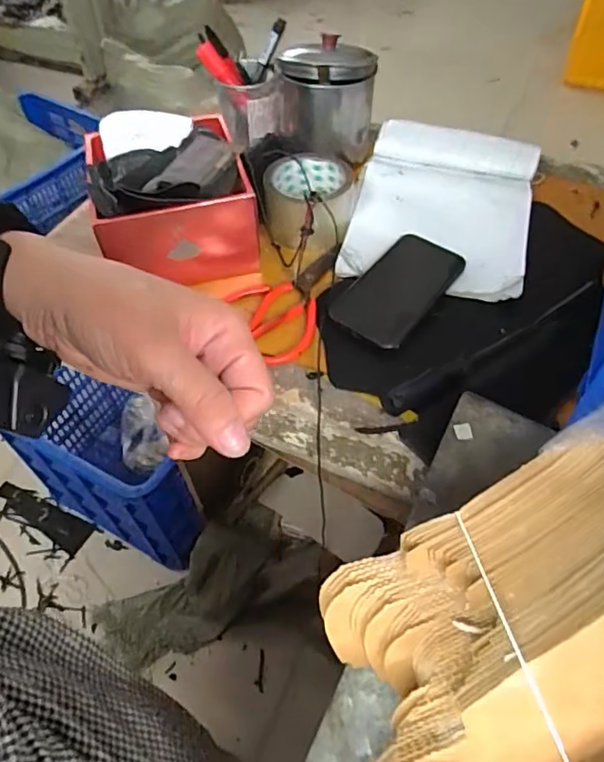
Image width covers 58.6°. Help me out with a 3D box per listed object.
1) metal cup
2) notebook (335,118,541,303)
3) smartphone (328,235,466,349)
[{"bbox_3d":[0.028,-0.353,0.670,0.118,0.110,0.118,-1,53,1],"label":"metal cup"},{"bbox_3d":[0.164,-0.211,0.627,0.191,0.030,0.282,14,55,12],"label":"notebook"},{"bbox_3d":[0.098,-0.094,0.544,0.077,0.015,0.151,30,59,22],"label":"smartphone"}]

